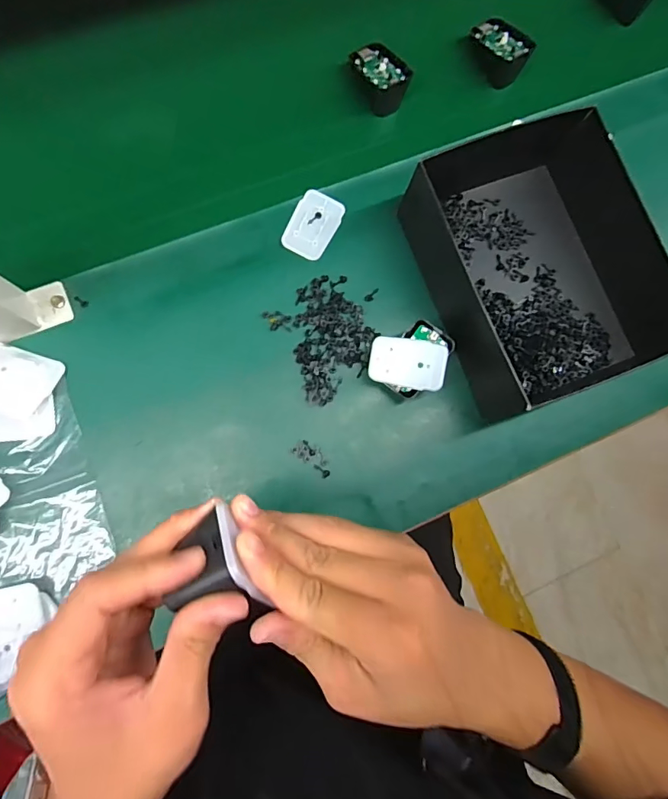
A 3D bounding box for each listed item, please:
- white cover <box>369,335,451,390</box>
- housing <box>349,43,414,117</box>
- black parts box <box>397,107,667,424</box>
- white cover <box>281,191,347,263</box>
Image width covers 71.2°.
[{"bbox_3d":[0.068,-0.034,0.430,0.069,0.005,0.043,11,98,11],"label":"white cover"},{"bbox_3d":[0.049,-0.342,0.491,0.043,0.035,0.071,-26,86,-9],"label":"housing"},{"bbox_3d":[0.196,-0.130,0.448,0.191,0.078,0.254,-22,85,-9],"label":"black parts box"},{"bbox_3d":[-0.020,-0.176,0.468,0.045,0.004,0.068,27,80,-2],"label":"white cover"}]

